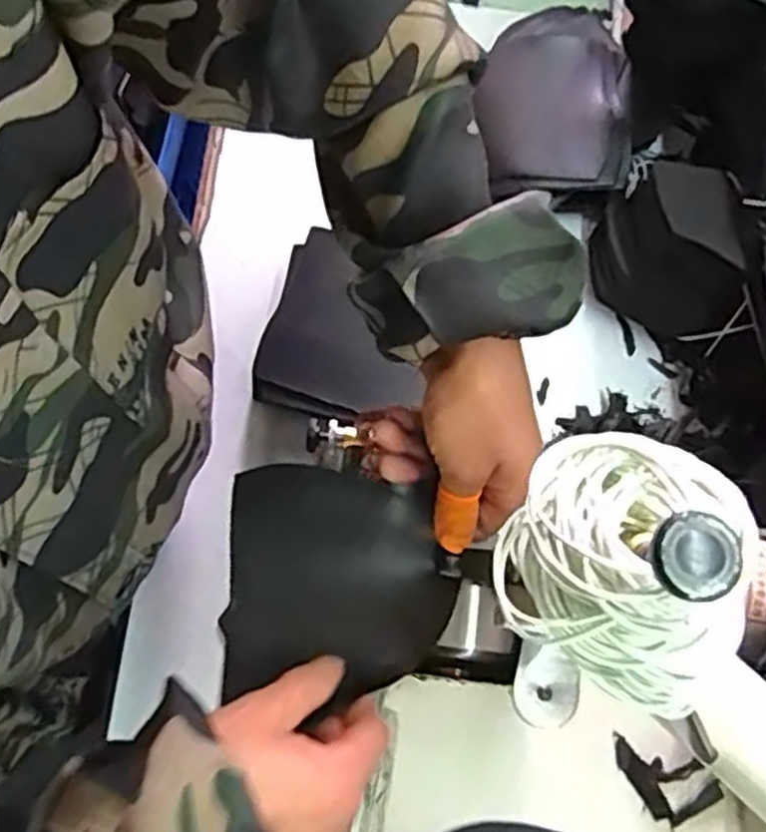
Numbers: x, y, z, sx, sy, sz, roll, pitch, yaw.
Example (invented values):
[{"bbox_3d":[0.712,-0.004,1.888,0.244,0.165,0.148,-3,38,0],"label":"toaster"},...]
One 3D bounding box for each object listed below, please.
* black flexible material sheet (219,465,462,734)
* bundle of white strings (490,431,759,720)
[{"bbox_3d":[-0.022,0.085,0.395,0.113,0.026,0.110,4,75,0],"label":"black flexible material sheet"},{"bbox_3d":[0.075,0.040,0.223,0.070,0.062,0.073,29,76,7],"label":"bundle of white strings"}]

